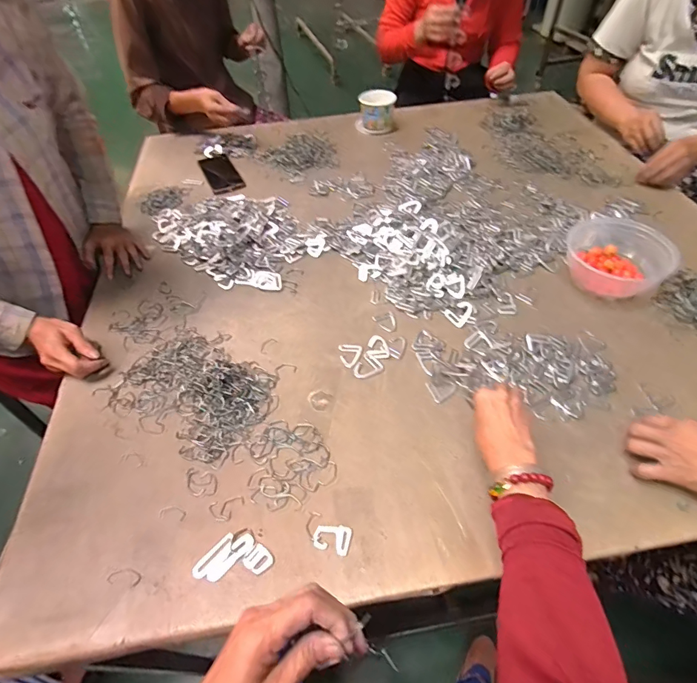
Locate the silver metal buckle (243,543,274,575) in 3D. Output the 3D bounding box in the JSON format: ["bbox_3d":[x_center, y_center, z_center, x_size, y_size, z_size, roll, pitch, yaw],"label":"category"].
[{"bbox_3d":[-0.101,0.245,0.466,0.029,0.004,0.025,31,57,25],"label":"silver metal buckle"}]

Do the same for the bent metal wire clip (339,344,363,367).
[{"bbox_3d":[0.003,0.022,0.641,0.035,0.004,0.042,0,50,2],"label":"bent metal wire clip"}]

